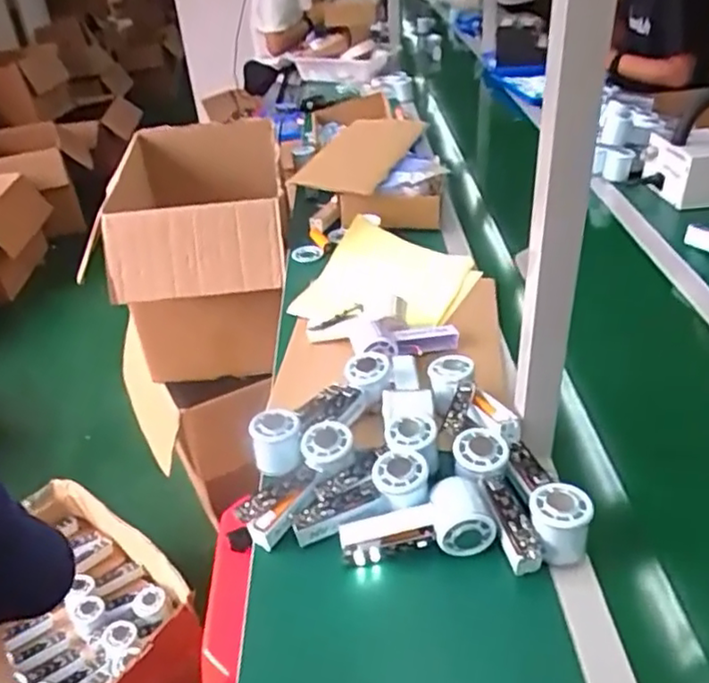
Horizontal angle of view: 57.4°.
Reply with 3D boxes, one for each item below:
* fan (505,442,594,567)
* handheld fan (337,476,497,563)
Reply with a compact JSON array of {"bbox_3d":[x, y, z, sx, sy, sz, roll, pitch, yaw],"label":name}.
[{"bbox_3d":[0.193,0.158,0.671,0.056,0.051,0.134,-10,35,-6],"label":"fan"},{"bbox_3d":[0.063,0.189,0.668,0.154,0.053,0.066,-4,35,2],"label":"handheld fan"}]

